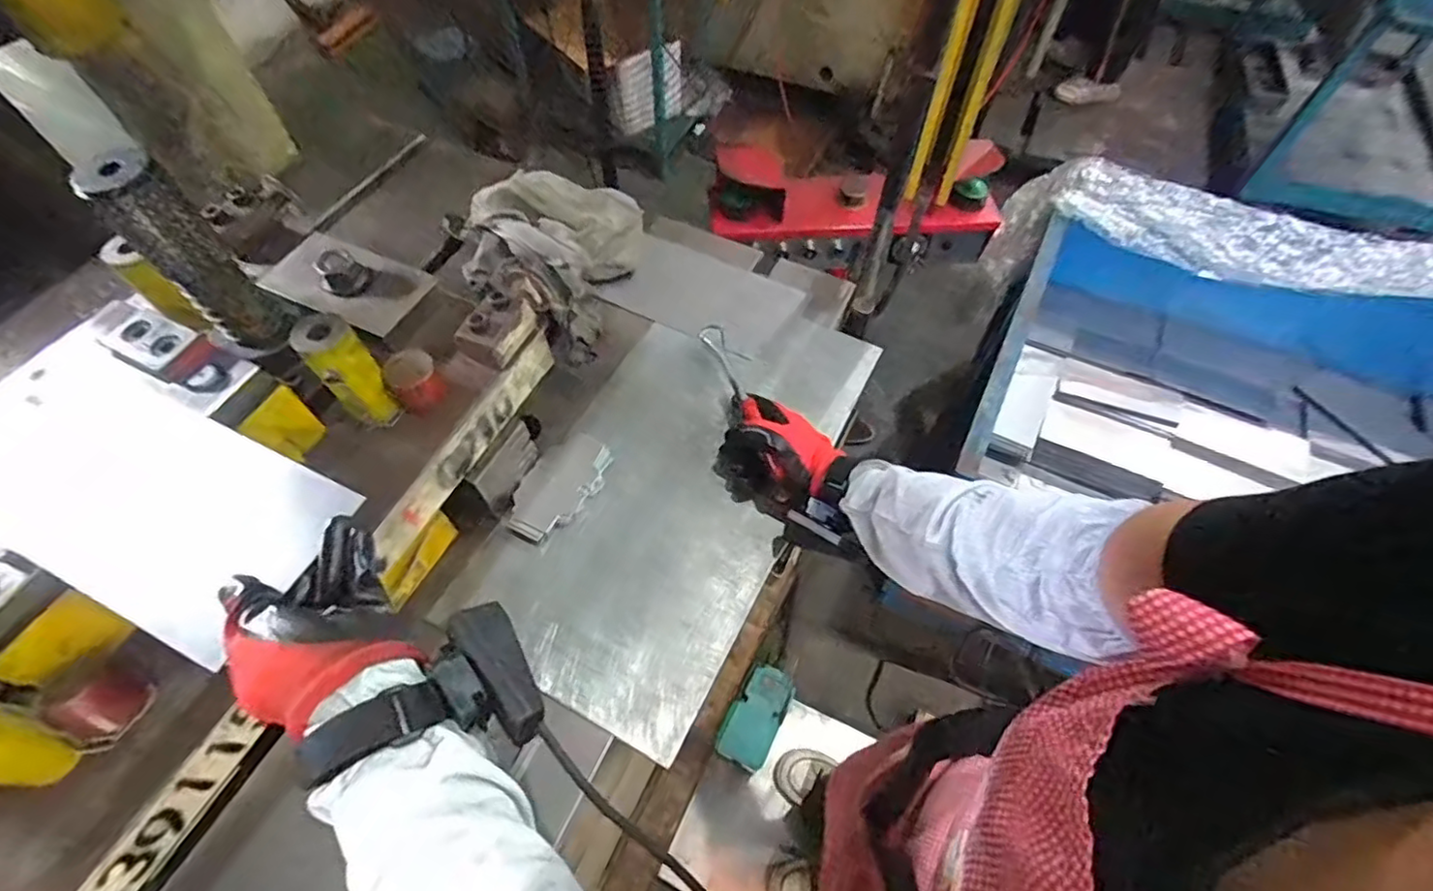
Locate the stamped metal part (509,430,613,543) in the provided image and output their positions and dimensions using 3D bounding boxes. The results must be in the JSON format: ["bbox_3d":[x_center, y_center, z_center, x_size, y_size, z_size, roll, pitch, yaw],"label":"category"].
[{"bbox_3d":[-0.158,0.040,0.637,0.066,0.008,0.119,31,64,18],"label":"stamped metal part"}]

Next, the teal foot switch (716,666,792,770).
[{"bbox_3d":[0.078,0.522,1.230,0.097,0.081,0.189,24,62,14],"label":"teal foot switch"}]

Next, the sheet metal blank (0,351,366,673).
[{"bbox_3d":[-0.372,0.030,0.411,0.256,0.008,0.124,21,61,12],"label":"sheet metal blank"}]

